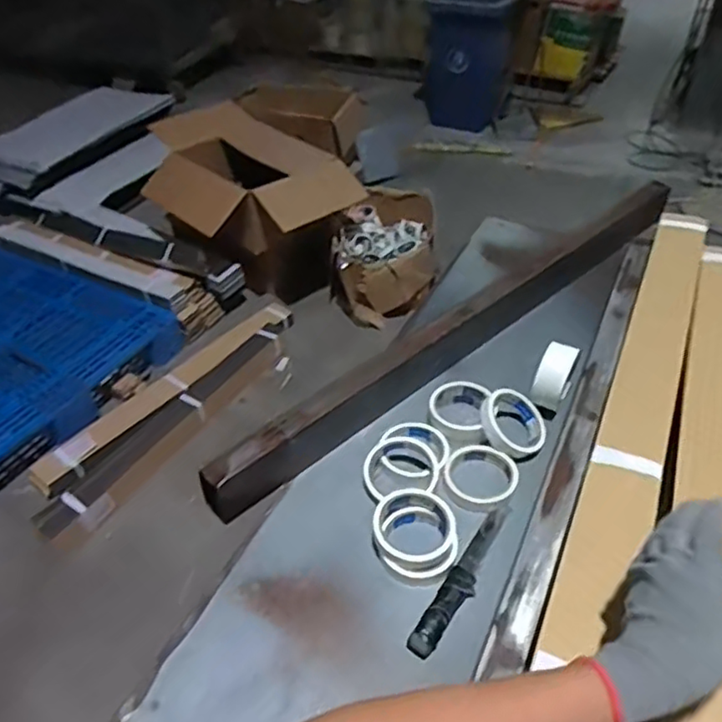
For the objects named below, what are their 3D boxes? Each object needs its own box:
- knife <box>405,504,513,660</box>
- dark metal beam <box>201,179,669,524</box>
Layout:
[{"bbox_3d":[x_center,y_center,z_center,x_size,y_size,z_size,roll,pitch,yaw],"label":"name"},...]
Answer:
[{"bbox_3d":[0.114,0.233,0.685,0.028,0.019,0.205,25,48,26],"label":"knife"},{"bbox_3d":[0.192,-0.068,0.943,0.980,0.083,0.041,-31,50,-30],"label":"dark metal beam"}]

